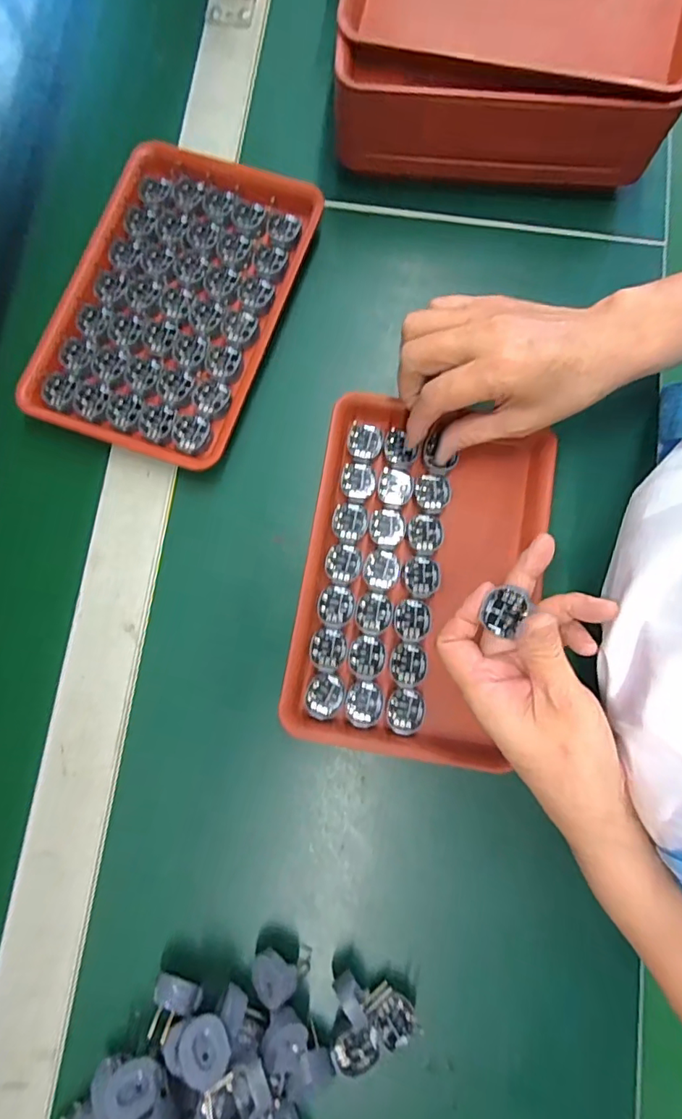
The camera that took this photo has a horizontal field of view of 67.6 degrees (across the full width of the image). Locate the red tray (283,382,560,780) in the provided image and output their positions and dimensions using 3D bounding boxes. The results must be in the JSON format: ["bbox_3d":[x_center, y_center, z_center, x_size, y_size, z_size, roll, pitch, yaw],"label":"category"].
[{"bbox_3d":[0.053,0.011,0.347,0.154,0.017,0.231,11,78,1],"label":"red tray"}]

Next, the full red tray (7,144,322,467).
[{"bbox_3d":[-0.123,-0.192,0.379,0.151,0.023,0.233,20,81,5],"label":"full red tray"}]

